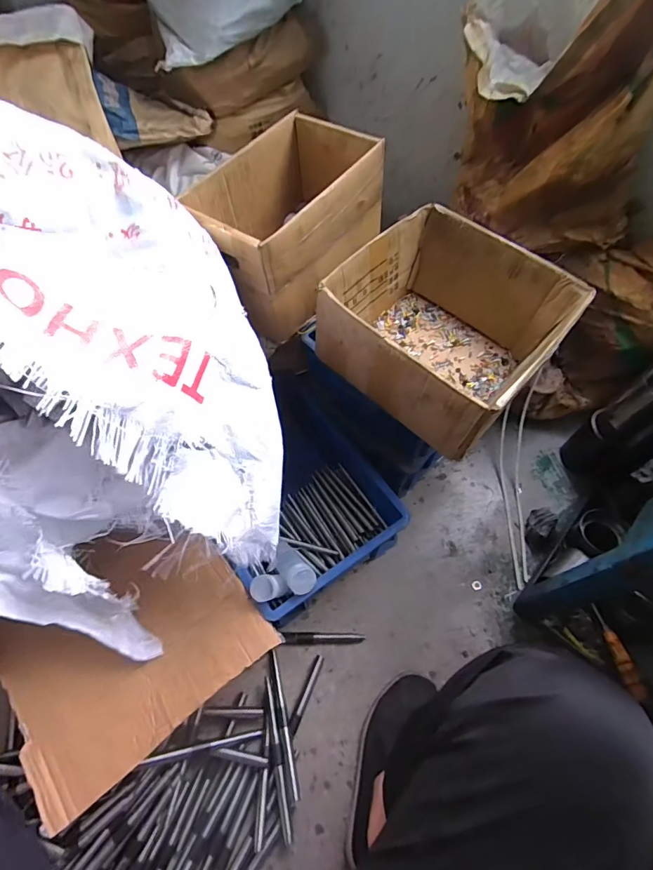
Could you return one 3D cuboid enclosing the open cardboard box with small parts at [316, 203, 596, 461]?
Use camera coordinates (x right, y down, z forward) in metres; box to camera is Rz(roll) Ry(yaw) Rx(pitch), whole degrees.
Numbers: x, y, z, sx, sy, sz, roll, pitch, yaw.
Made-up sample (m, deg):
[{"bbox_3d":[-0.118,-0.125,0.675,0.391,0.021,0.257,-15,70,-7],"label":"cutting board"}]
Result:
[{"bbox_3d":[0.179,-0.166,0.669,0.296,0.148,0.292,39,69,22],"label":"open cardboard box with small parts"}]

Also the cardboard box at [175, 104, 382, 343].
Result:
[{"bbox_3d":[-0.065,-0.361,0.760,0.206,0.183,0.320,29,65,18],"label":"cardboard box"}]

